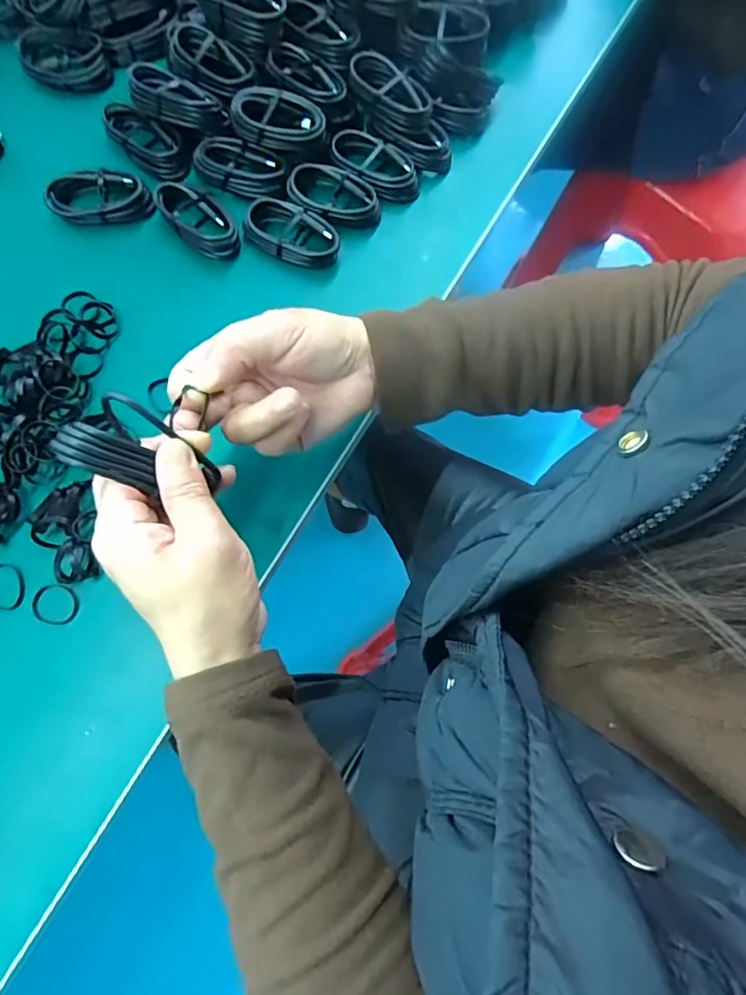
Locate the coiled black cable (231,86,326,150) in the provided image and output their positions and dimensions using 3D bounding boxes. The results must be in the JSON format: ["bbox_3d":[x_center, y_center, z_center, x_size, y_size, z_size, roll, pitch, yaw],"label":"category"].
[{"bbox_3d":[-0.072,-0.288,0.416,0.068,0.022,0.034,-4,74,-3],"label":"coiled black cable"}]

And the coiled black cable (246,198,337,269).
[{"bbox_3d":[-0.059,-0.198,0.415,0.073,0.025,0.038,29,75,7],"label":"coiled black cable"}]

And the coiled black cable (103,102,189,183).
[{"bbox_3d":[-0.179,-0.278,0.430,0.072,0.025,0.035,33,76,8],"label":"coiled black cable"}]

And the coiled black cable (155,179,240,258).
[{"bbox_3d":[-0.132,-0.209,0.416,0.038,0.024,0.070,-41,79,-12],"label":"coiled black cable"}]

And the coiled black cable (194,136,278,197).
[{"bbox_3d":[-0.104,-0.256,0.426,0.060,0.021,0.033,18,74,4],"label":"coiled black cable"}]

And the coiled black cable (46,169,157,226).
[{"bbox_3d":[-0.206,-0.226,0.418,0.074,0.022,0.036,-3,74,-3],"label":"coiled black cable"}]

